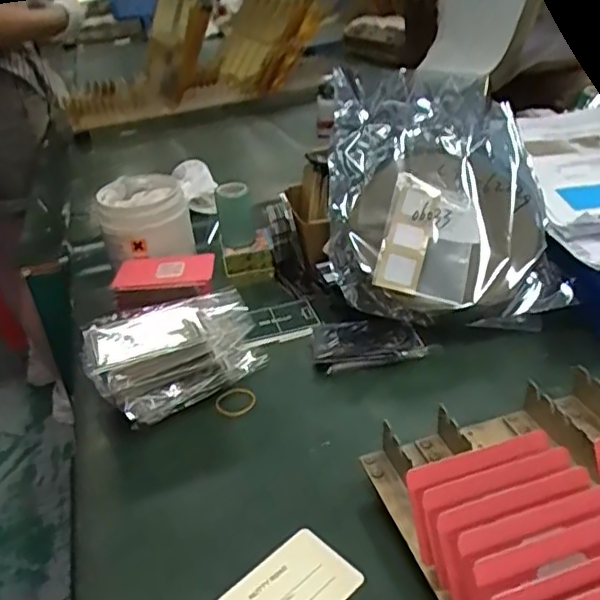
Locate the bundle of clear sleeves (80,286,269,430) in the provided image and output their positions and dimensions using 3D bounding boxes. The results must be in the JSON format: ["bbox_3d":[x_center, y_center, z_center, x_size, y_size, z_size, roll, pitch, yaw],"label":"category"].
[{"bbox_3d":[-0.108,0.042,0.536,0.137,0.066,0.101,-23,35,-25],"label":"bundle of clear sleeves"}]

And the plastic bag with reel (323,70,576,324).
[{"bbox_3d":[0.123,-0.107,0.607,0.201,0.061,0.270,-9,66,4],"label":"plastic bag with reel"}]

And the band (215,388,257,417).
[{"bbox_3d":[-0.054,0.086,0.518,0.034,0.004,0.028,-12,43,-6],"label":"band"}]

